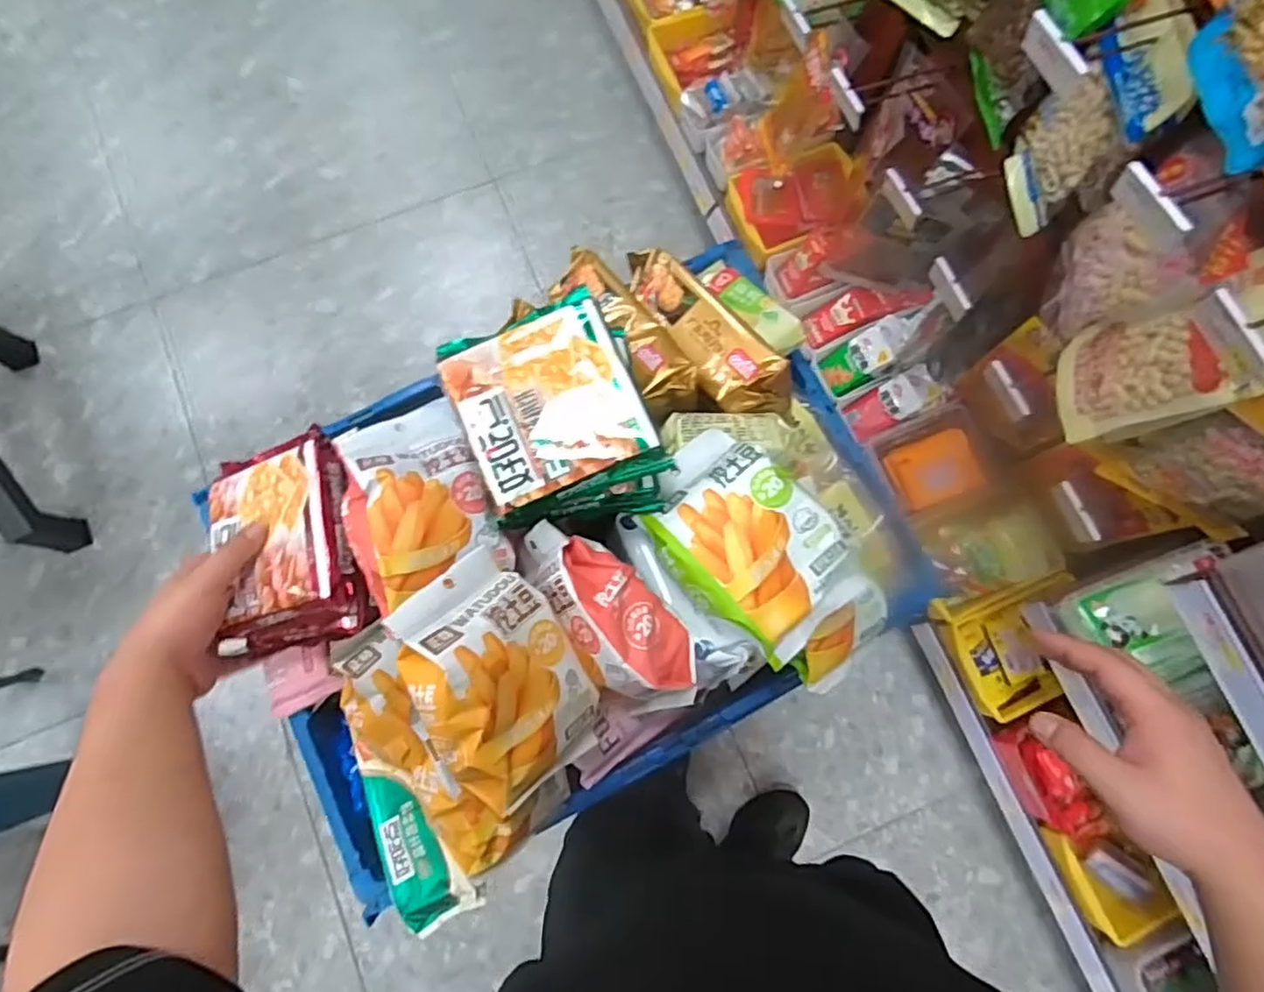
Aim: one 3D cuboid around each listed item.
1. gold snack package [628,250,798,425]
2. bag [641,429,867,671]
[{"bbox_3d":[0.060,-0.142,0.578,0.071,0.059,0.193,-39,82,-9],"label":"gold snack package"},{"bbox_3d":[0.084,0.032,0.494,0.111,0.046,0.159,-42,83,-9],"label":"bag"}]

